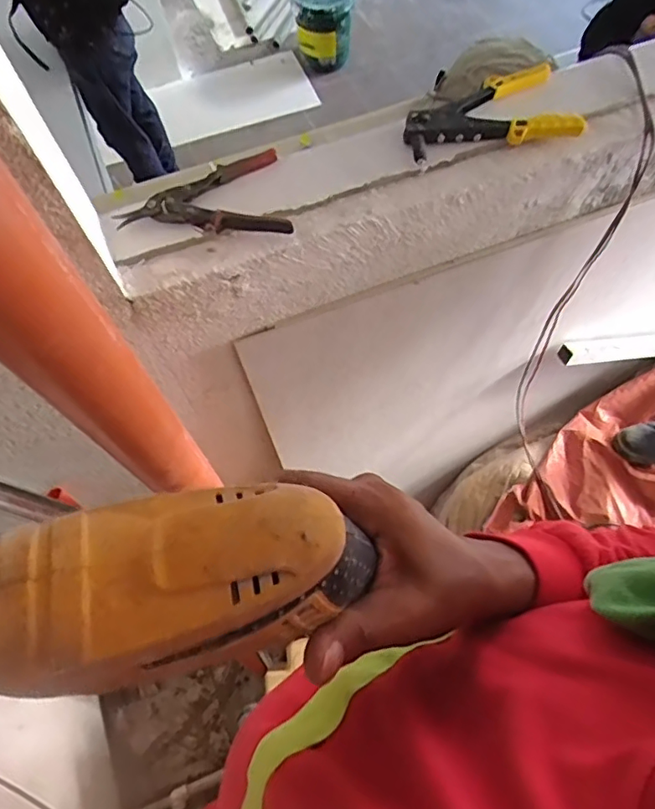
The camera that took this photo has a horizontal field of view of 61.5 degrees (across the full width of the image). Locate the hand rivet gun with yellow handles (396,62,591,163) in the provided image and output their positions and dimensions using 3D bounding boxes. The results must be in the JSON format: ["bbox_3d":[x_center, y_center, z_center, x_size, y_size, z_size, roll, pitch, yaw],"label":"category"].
[{"bbox_3d":[0.228,-0.421,0.786,0.249,0.049,0.120,-12,65,-4],"label":"hand rivet gun with yellow handles"}]

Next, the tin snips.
[{"bbox_3d":[-0.160,-0.292,0.745,0.223,0.027,0.141,0,65,2],"label":"tin snips"}]

